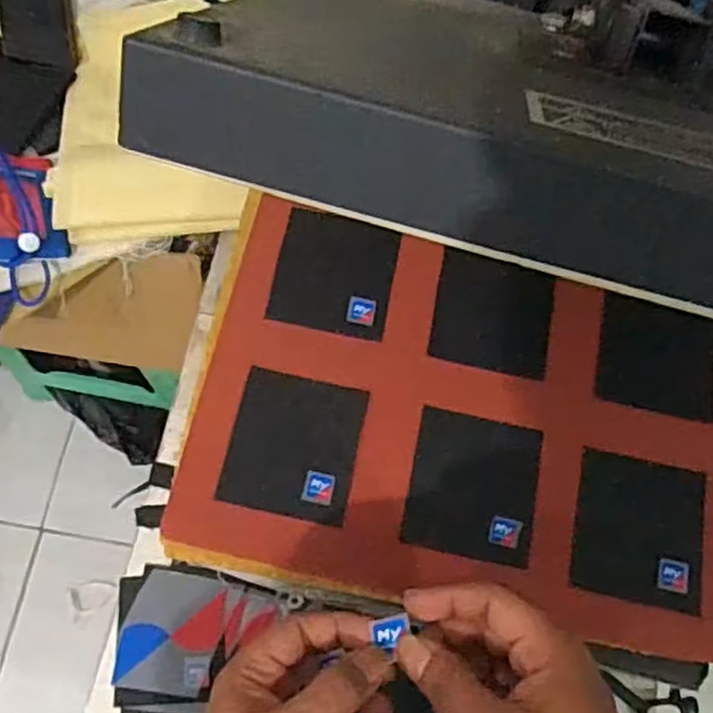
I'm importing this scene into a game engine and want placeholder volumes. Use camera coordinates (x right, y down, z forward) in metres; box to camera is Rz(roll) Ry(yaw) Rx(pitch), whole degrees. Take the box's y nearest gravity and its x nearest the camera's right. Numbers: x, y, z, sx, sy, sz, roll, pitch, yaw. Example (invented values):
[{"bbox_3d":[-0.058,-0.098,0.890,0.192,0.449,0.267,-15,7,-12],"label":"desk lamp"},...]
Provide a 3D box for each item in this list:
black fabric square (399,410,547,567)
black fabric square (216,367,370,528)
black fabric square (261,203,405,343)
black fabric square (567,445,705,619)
[{"bbox_3d":[0.083,0.090,0.505,0.089,0.004,0.098,12,68,2],"label":"black fabric square"},{"bbox_3d":[-0.044,0.062,0.506,0.088,0.004,0.098,12,71,2],"label":"black fabric square"},{"bbox_3d":[-0.017,-0.057,0.542,0.088,0.008,0.076,11,72,1],"label":"black fabric square"},{"bbox_3d":[0.200,0.121,0.503,0.090,0.004,0.096,12,73,4],"label":"black fabric square"}]

